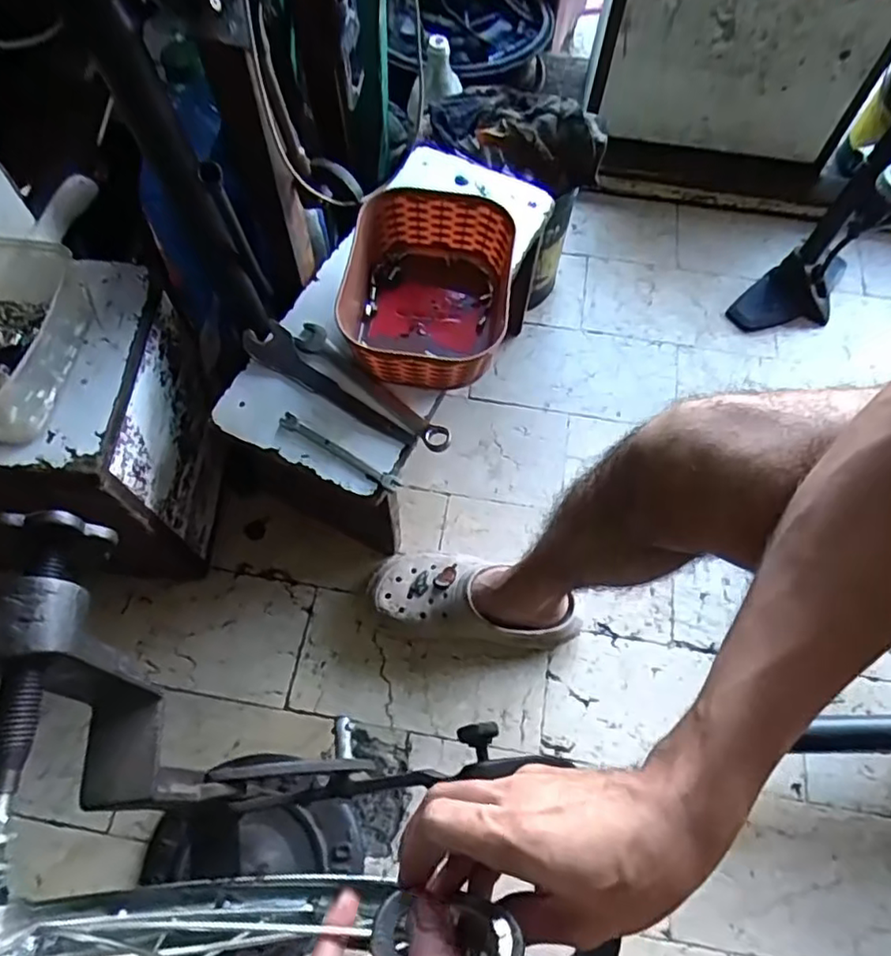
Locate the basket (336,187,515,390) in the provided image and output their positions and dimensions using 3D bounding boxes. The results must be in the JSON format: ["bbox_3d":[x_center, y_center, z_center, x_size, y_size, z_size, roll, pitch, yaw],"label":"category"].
[{"bbox_3d":[-0.021,-0.188,0.651,0.163,0.080,0.205,6,65,1],"label":"basket"}]

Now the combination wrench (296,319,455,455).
[{"bbox_3d":[-0.075,-0.094,0.637,0.203,0.006,0.030,38,69,15],"label":"combination wrench"}]

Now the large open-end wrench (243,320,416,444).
[{"bbox_3d":[-0.116,-0.095,0.630,0.200,0.015,0.042,33,68,13],"label":"large open-end wrench"}]

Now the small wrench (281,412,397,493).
[{"bbox_3d":[-0.103,-0.026,0.603,0.131,0.004,0.016,30,67,12],"label":"small wrench"}]

